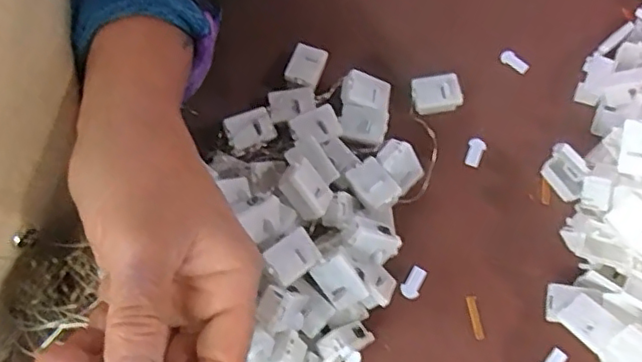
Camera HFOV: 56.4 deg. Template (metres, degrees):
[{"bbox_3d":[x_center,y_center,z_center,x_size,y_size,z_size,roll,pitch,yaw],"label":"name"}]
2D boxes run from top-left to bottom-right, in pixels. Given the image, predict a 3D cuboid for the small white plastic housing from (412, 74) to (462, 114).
[{"bbox_3d":[0.068,-0.051,0.356,0.027,0.013,0.019,-7,69,0],"label":"small white plastic housing"}]

